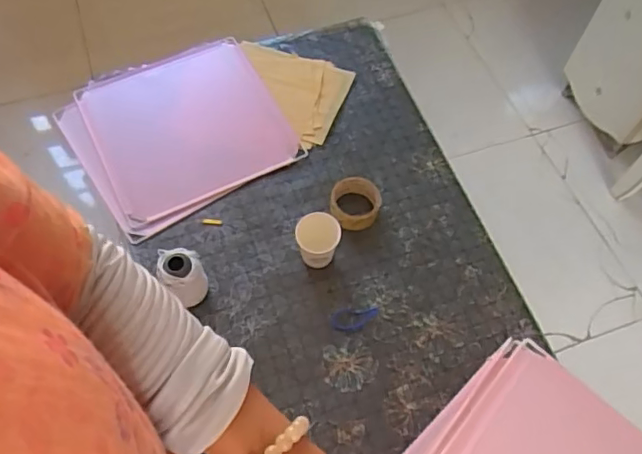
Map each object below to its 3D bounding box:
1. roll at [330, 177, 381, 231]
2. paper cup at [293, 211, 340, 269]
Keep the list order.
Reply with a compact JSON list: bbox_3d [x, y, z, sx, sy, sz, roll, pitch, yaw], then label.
[{"bbox_3d":[0.062,-0.040,0.996,0.088,0.037,0.090,1,60,-2],"label":"roll"},{"bbox_3d":[-0.007,0.026,0.935,0.072,0.079,0.071,1,60,-2],"label":"paper cup"}]

